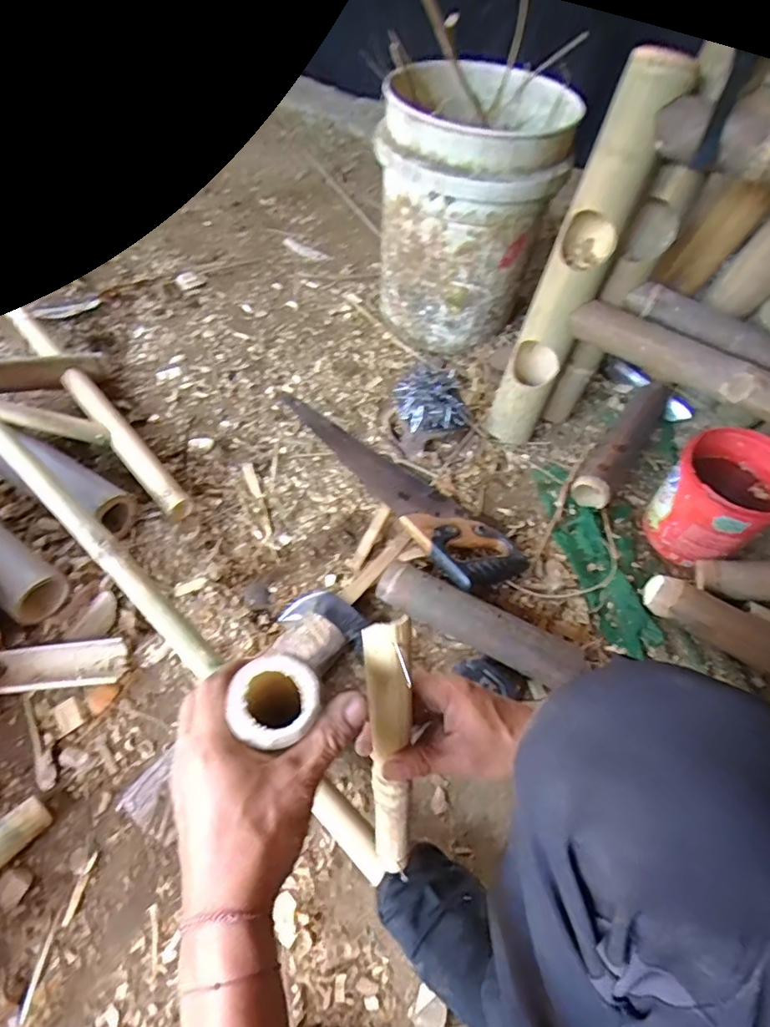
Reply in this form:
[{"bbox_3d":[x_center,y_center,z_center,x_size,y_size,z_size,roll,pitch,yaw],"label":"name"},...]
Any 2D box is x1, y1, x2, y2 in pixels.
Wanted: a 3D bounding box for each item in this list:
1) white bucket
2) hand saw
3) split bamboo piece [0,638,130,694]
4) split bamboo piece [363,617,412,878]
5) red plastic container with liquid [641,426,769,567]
[{"bbox_3d":[0.129,-0.507,0.923,0.274,0.380,0.274,2,54,-3],"label":"white bucket"},{"bbox_3d":[0.006,-0.058,0.819,0.116,0.030,0.486,-23,53,-36],"label":"hand saw"},{"bbox_3d":[-0.400,0.186,0.630,0.166,0.026,0.050,-3,56,-7],"label":"split bamboo piece"},{"bbox_3d":[0.004,0.193,0.399,0.029,0.280,0.023,-6,31,-9],"label":"split bamboo piece"},{"bbox_3d":[0.459,-0.015,0.739,0.147,0.157,0.135,2,54,-3],"label":"red plastic container with liquid"}]

